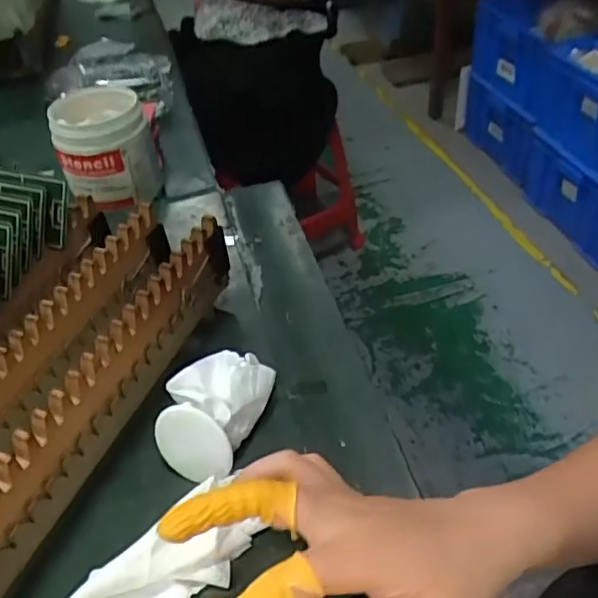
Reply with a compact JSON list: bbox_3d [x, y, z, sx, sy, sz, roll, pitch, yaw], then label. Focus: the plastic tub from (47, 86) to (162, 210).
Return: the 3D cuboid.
[{"bbox_3d":[-0.199,-0.156,0.629,0.091,0.110,0.087,-16,43,-9],"label":"plastic tub"}]

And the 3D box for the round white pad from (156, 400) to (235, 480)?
[{"bbox_3d":[-0.066,0.086,0.363,0.047,0.047,0.008,-18,9,27],"label":"round white pad"}]

